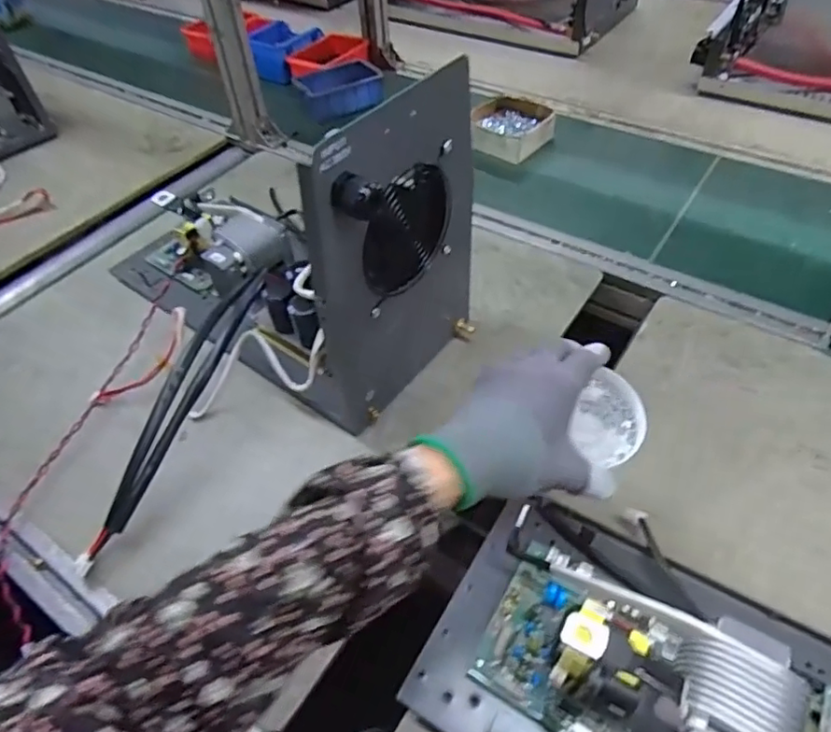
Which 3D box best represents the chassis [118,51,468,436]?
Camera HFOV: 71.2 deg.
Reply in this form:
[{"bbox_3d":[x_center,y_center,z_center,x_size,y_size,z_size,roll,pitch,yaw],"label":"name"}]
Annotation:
[{"bbox_3d":[-0.159,-0.164,0.601,0.435,0.296,0.219,30,57,27],"label":"chassis"}]

